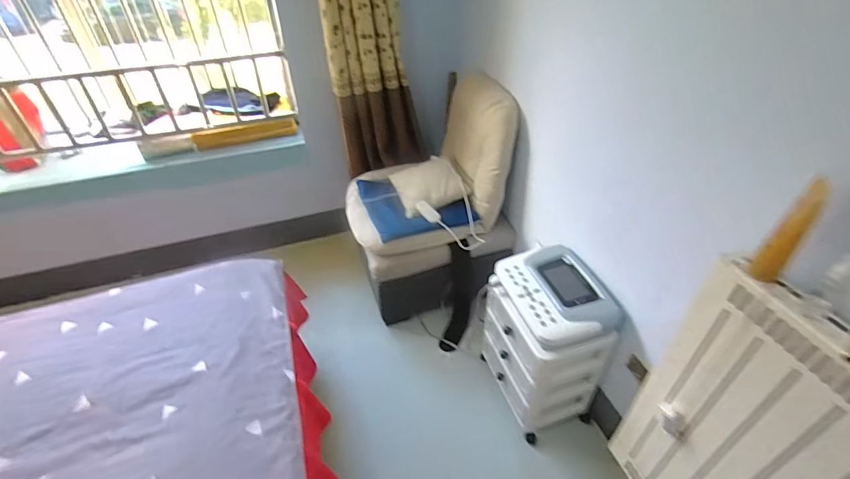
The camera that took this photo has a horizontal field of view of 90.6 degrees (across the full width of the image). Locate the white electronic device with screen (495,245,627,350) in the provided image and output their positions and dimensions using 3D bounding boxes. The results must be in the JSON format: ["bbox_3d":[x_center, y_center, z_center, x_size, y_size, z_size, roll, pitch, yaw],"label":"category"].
[{"bbox_3d":[0.396,0.162,1.258,0.269,0.112,0.336,-13,41,-13],"label":"white electronic device with screen"}]

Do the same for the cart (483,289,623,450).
[{"bbox_3d":[0.382,0.359,1.395,0.256,0.425,0.354,-14,41,-14],"label":"cart"}]

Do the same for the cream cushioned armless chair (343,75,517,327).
[{"bbox_3d":[0.005,-0.181,1.709,0.592,0.785,0.571,-12,41,-12],"label":"cream cushioned armless chair"}]

